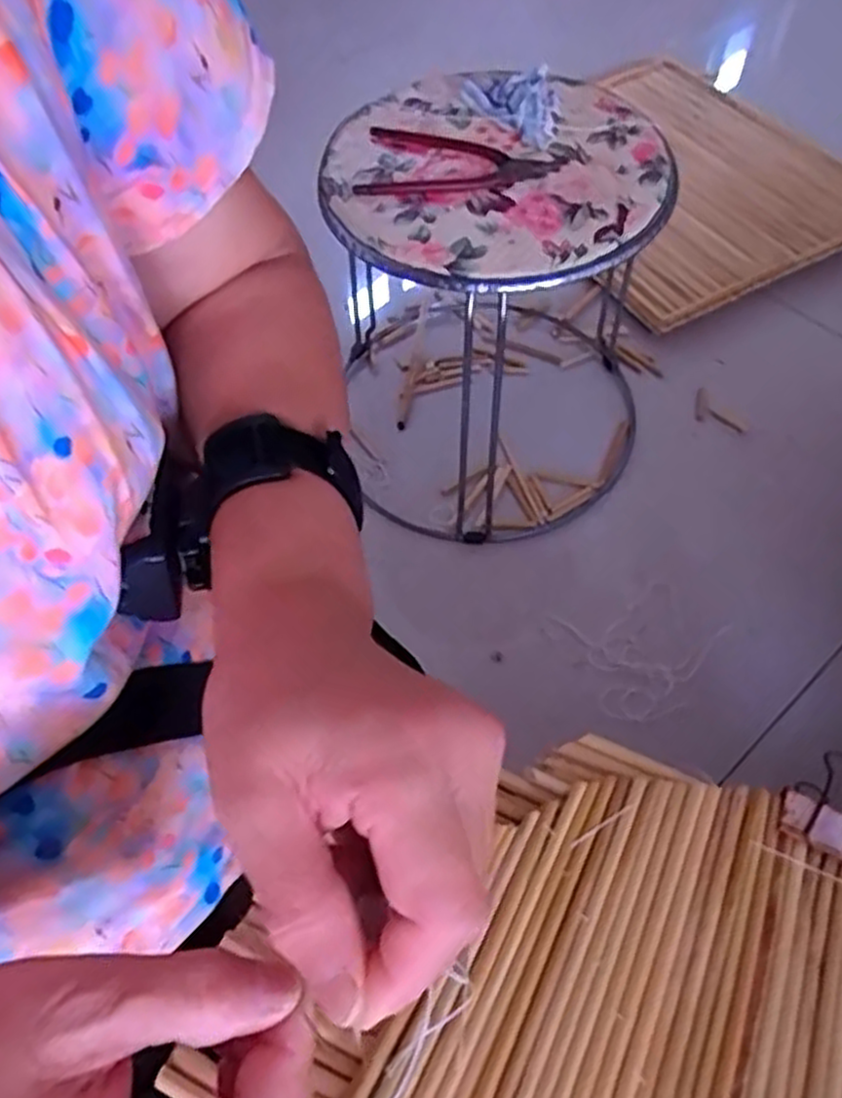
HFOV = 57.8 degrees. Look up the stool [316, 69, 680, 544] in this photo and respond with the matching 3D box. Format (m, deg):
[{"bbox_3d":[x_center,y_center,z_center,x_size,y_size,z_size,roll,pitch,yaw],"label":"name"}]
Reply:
[{"bbox_3d":[0.080,-0.229,0.748,0.307,0.332,0.303,-1,58,2],"label":"stool"}]

